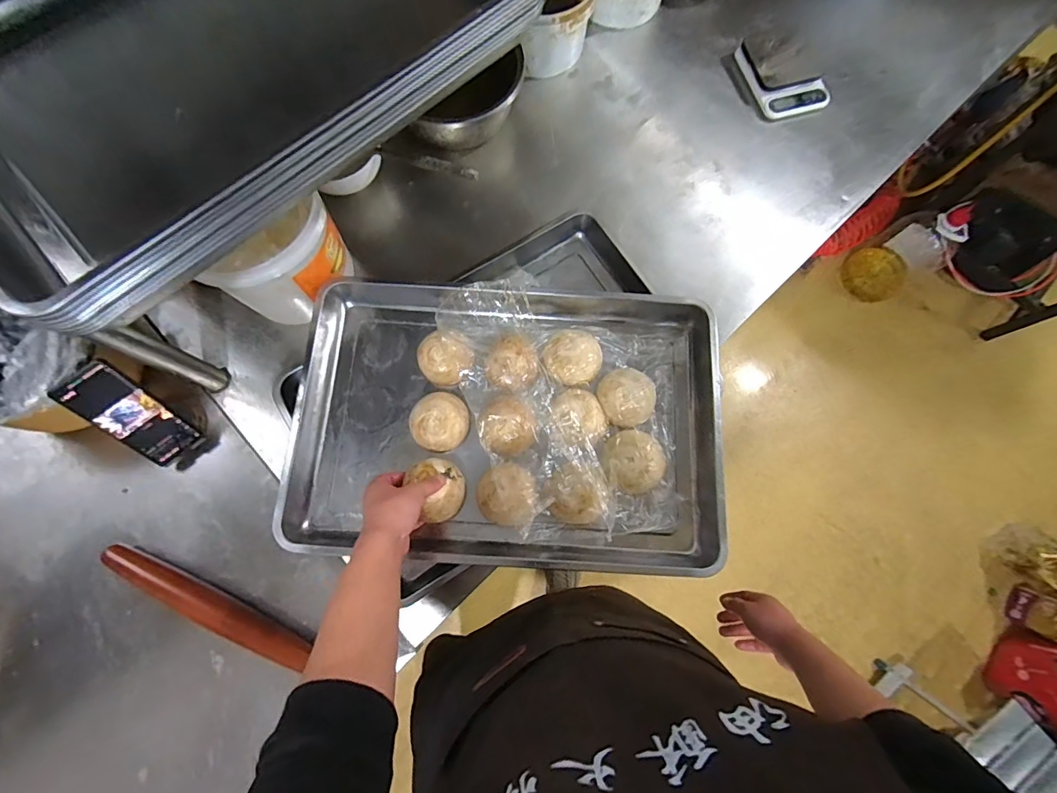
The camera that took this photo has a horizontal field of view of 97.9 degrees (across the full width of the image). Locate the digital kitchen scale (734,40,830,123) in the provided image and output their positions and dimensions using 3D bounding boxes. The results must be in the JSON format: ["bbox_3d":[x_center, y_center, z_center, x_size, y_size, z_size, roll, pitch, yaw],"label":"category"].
[{"bbox_3d":[0.487,-0.616,0.893,0.129,0.033,0.174,-18,77,-6],"label":"digital kitchen scale"}]

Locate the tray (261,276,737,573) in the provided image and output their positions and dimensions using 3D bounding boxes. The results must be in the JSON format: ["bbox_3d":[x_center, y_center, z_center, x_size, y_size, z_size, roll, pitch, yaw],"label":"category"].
[{"bbox_3d":[-0.027,0.014,0.687,0.598,0.068,0.441,4,75,2],"label":"tray"}]

